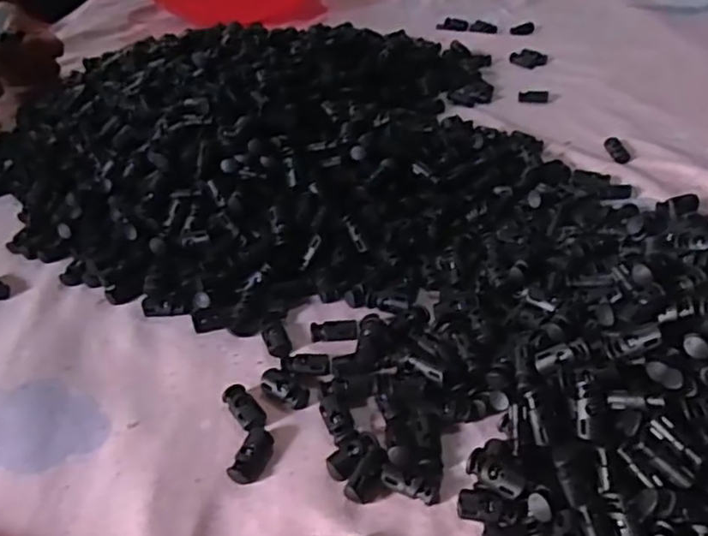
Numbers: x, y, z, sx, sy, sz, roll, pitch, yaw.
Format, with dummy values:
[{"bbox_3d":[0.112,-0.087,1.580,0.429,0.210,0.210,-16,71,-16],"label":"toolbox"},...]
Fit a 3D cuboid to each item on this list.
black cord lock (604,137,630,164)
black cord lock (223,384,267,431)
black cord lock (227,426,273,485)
[{"bbox_3d":[0.220,-0.099,0.540,0.015,0.006,0.034,-6,41,-4],"label":"black cord lock"},{"bbox_3d":[-0.057,0.073,0.339,0.015,0.008,0.032,-24,45,-22],"label":"black cord lock"},{"bbox_3d":[-0.050,0.092,0.318,0.015,0.007,0.030,8,42,12],"label":"black cord lock"}]

